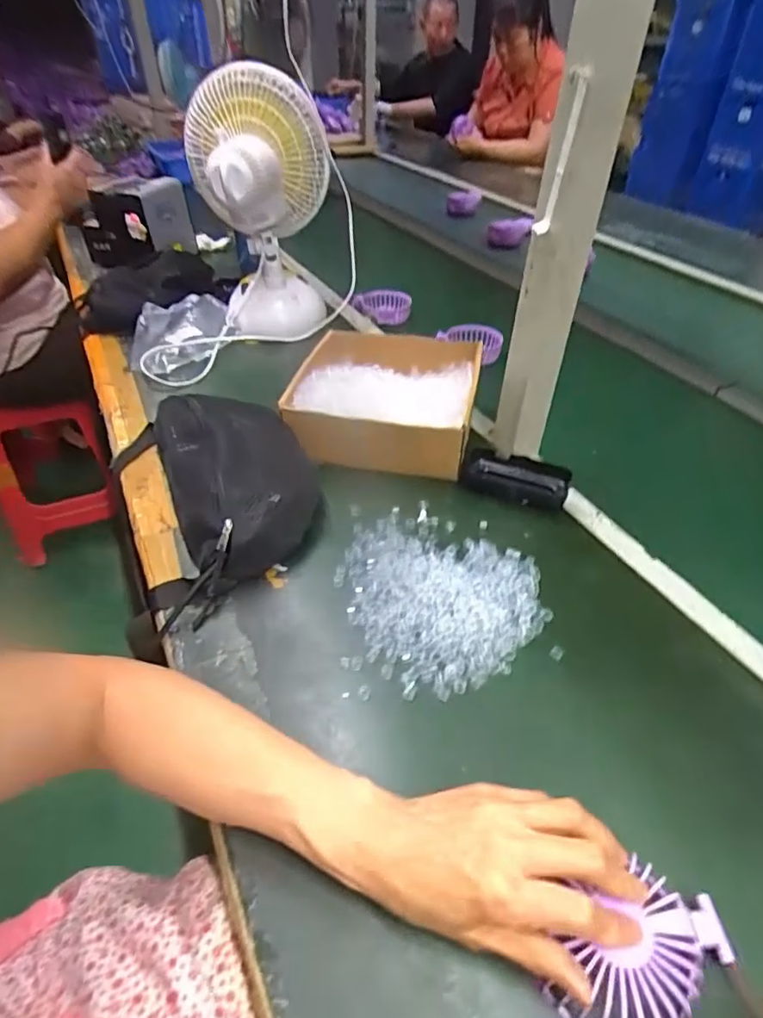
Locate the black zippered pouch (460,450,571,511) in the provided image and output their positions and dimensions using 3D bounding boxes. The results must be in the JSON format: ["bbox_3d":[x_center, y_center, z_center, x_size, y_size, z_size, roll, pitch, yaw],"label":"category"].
[{"bbox_3d":[0.141,-0.034,0.591,0.113,0.032,0.046,19,45,19],"label":"black zippered pouch"}]

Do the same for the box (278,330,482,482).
[{"bbox_3d":[0.005,-0.133,0.665,0.204,0.077,0.204,9,42,9],"label":"box"}]

